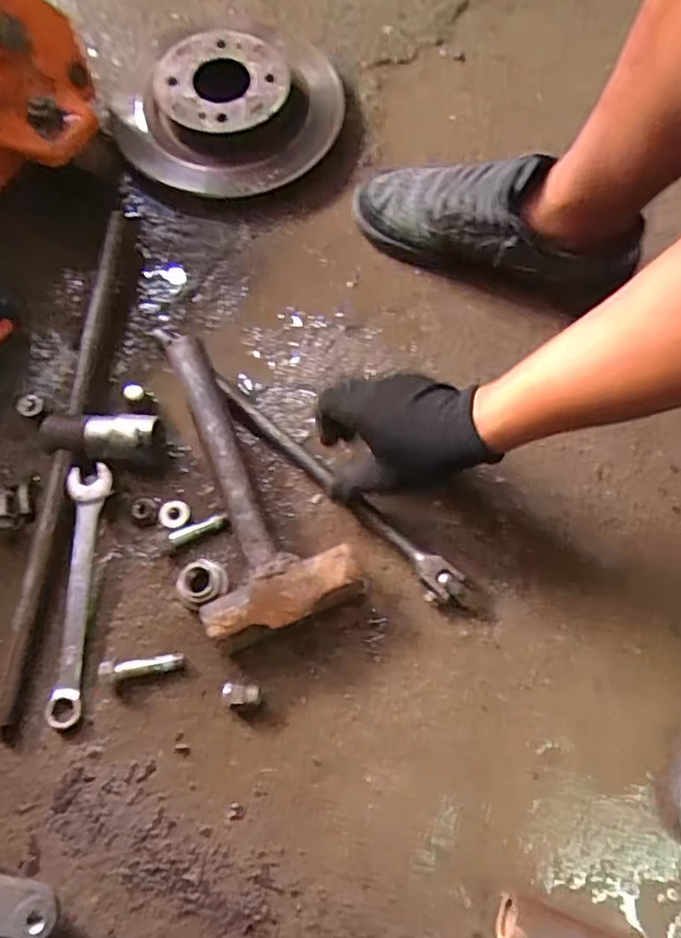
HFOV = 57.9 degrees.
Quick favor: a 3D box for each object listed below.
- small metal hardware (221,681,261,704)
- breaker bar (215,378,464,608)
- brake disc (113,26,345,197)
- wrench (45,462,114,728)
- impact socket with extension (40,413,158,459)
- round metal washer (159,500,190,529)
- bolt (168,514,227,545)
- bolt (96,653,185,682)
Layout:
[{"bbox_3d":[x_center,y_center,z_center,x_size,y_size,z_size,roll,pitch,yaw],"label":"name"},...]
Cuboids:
[{"bbox_3d":[-0.077,0.173,0.476,0.029,0.019,0.015,7,72,1],"label":"small metal hardware"},{"bbox_3d":[-0.007,0.015,0.531,0.285,0.020,0.026,41,75,14],"label":"breaker bar"},{"bbox_3d":[-0.119,-0.401,0.652,0.232,0.051,0.203,-12,72,-5],"label":"brake disc"},{"bbox_3d":[-0.214,0.097,0.497,0.033,0.007,0.203,6,77,-11],"label":"wrench"},{"bbox_3d":[-0.207,-0.027,0.531,0.100,0.041,0.040,0,72,-1],"label":"impact socket with extension"},{"bbox_3d":[-0.142,0.040,0.529,0.026,0.012,0.023,15,72,4],"label":"round metal washer"},{"bbox_3d":[-0.120,0.052,0.524,0.049,0.013,0.013,-18,73,-7],"label":"bolt"},{"bbox_3d":[-0.156,0.156,0.485,0.063,0.014,0.015,-5,72,-3],"label":"bolt"}]

